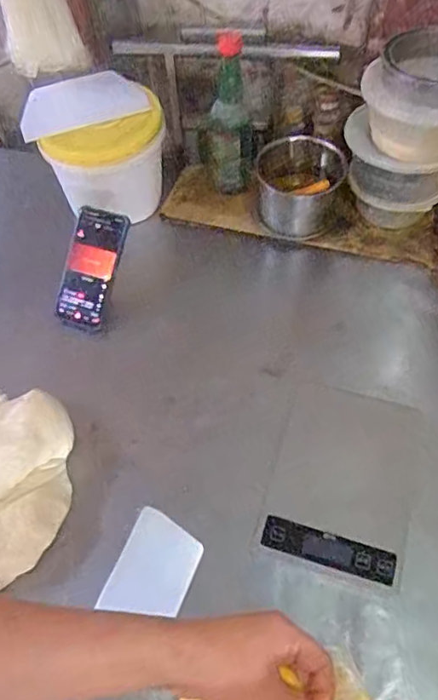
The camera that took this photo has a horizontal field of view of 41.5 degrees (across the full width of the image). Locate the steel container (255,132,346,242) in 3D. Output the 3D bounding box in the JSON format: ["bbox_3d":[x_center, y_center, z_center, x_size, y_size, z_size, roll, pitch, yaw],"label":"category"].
[{"bbox_3d":[0.124,-0.253,0.919,0.138,0.116,0.119,5,56,7],"label":"steel container"}]

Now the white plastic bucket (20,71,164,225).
[{"bbox_3d":[-0.192,-0.311,0.941,0.207,0.186,0.217,-2,56,3],"label":"white plastic bucket"}]

